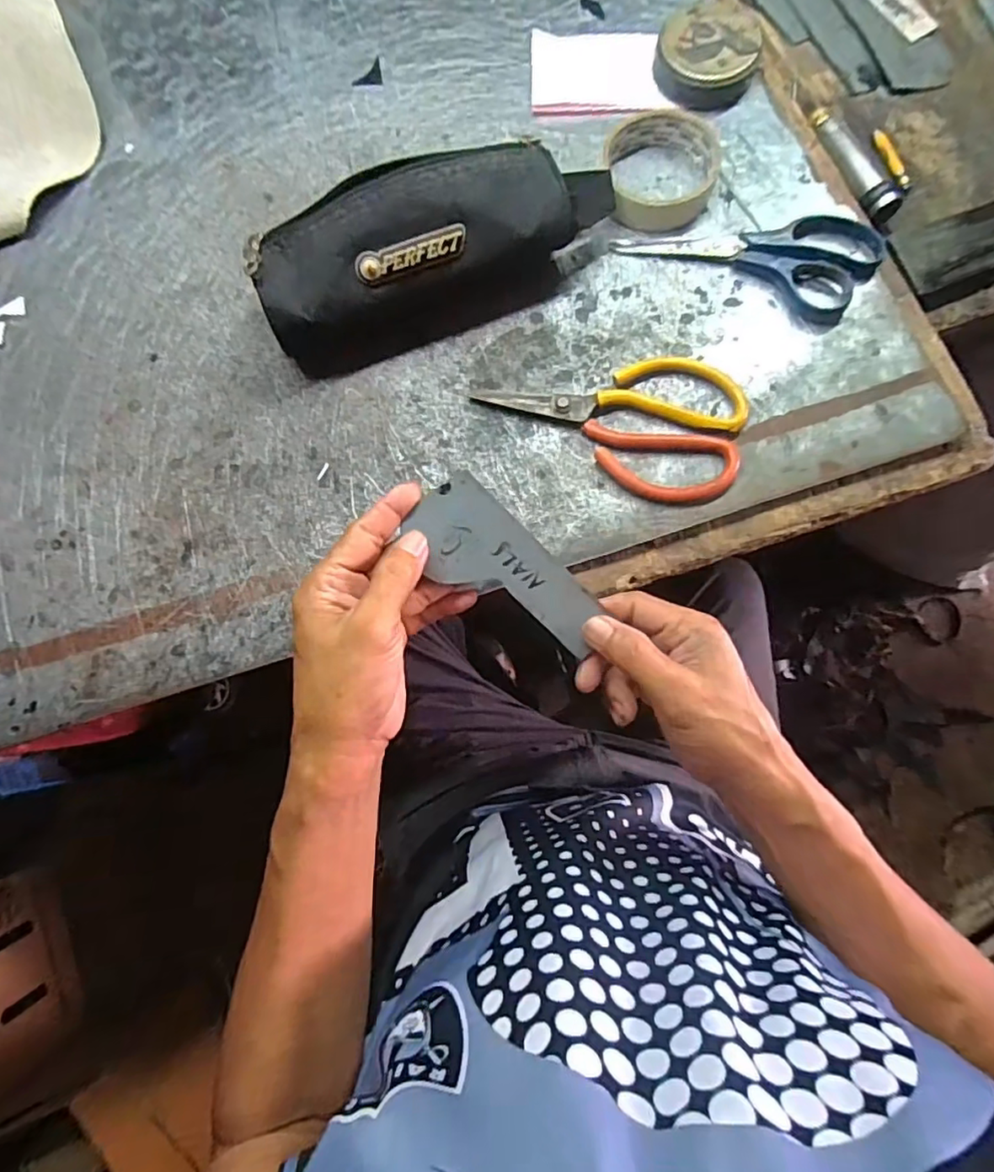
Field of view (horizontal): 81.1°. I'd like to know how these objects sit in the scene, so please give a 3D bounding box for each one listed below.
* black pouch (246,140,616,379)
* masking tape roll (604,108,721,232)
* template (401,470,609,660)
[{"bbox_3d":[-0.041,-0.236,0.394,0.246,0.081,0.091,-21,80,-2],"label":"black pouch"},{"bbox_3d":[0.121,-0.304,0.427,0.078,0.025,0.082,0,82,1],"label":"masking tape roll"},{"bbox_3d":[0.007,-0.009,0.328,0.119,0.009,0.051,38,80,-11],"label":"template"}]

